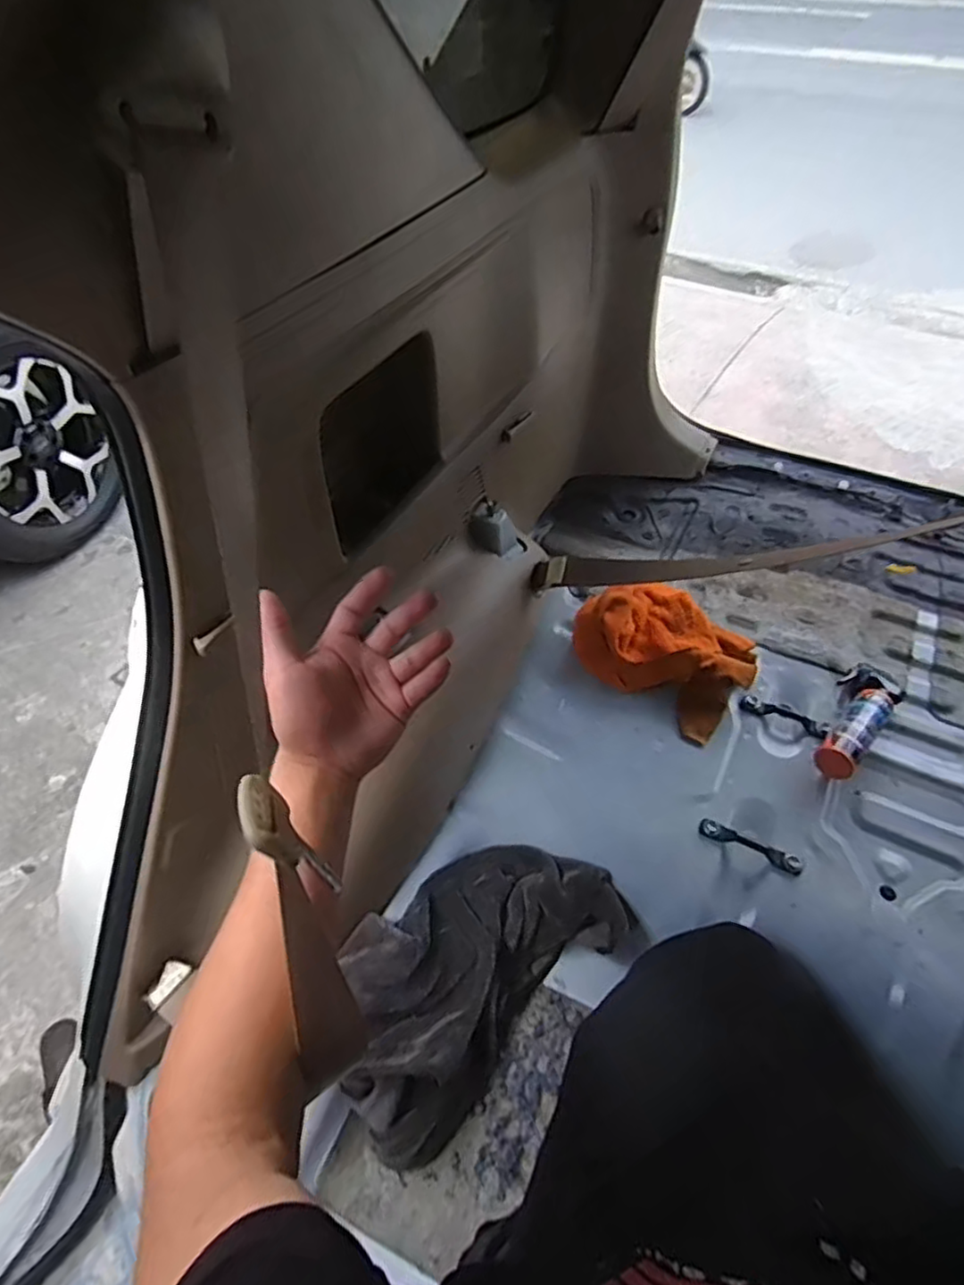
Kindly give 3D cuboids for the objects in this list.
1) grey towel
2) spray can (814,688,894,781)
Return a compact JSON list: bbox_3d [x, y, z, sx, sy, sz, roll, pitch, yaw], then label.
[{"bbox_3d":[-0.015,0.378,0.781,0.370,0.127,0.202,-37,58,-25],"label":"grey towel"},{"bbox_3d":[0.505,0.121,0.907,0.047,0.047,0.165,35,51,27],"label":"spray can"}]

